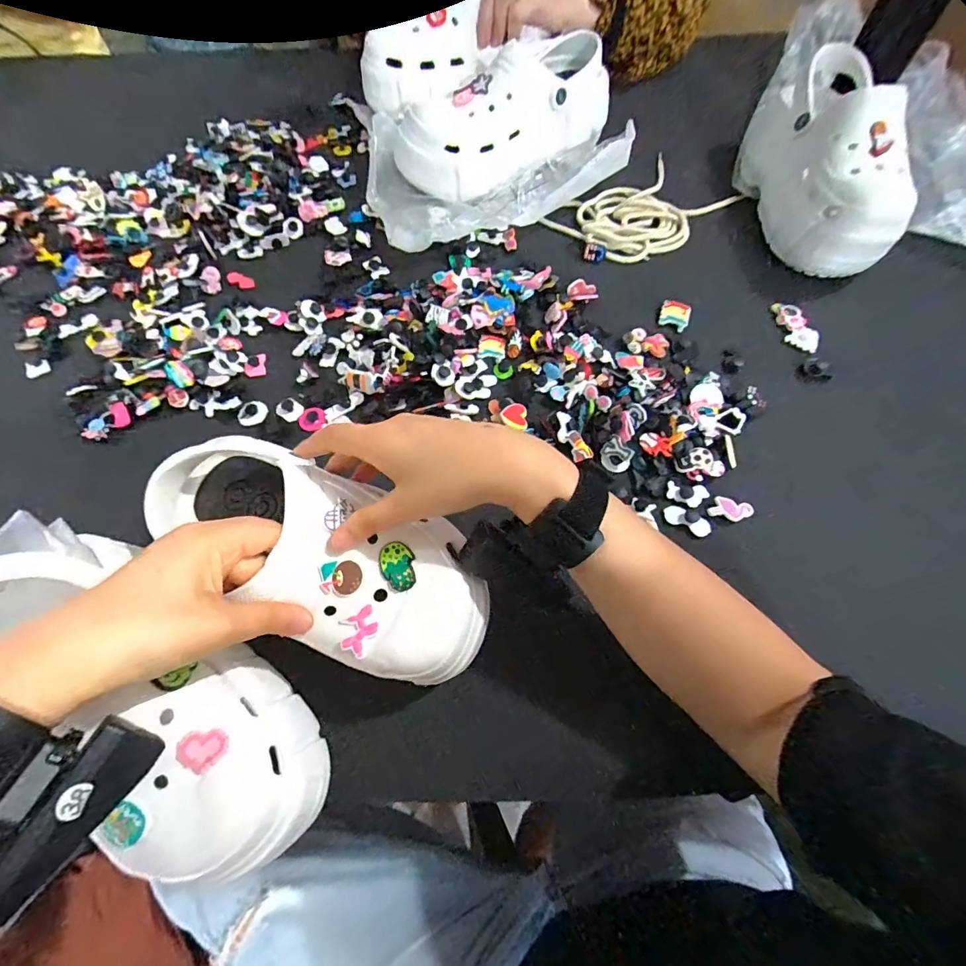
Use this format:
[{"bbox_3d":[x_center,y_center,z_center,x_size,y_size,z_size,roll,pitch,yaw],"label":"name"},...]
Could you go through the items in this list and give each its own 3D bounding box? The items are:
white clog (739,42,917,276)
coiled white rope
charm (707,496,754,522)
[{"bbox_3d":[0.362,-0.336,0.477,0.100,0.115,0.239,0,66,1],"label":"white clog"},{"bbox_3d":[0.189,-0.322,0.532,0.198,0.026,0.118,-36,70,-14],"label":"coiled white rope"},{"bbox_3d":[0.205,0.021,0.372,0.034,0.006,0.018,10,66,5],"label":"charm"}]

